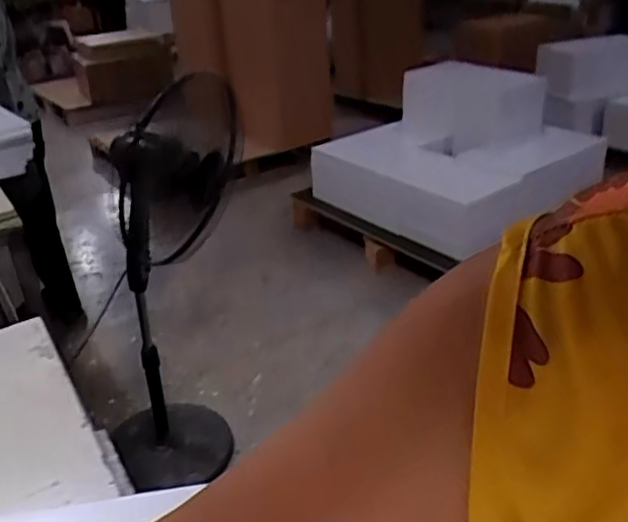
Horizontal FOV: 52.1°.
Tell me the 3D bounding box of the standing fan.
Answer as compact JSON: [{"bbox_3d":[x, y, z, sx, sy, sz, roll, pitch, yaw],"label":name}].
[{"bbox_3d":[-0.374,0.090,1.604,0.416,0.989,0.372,-15,30,-20],"label":"standing fan"}]

